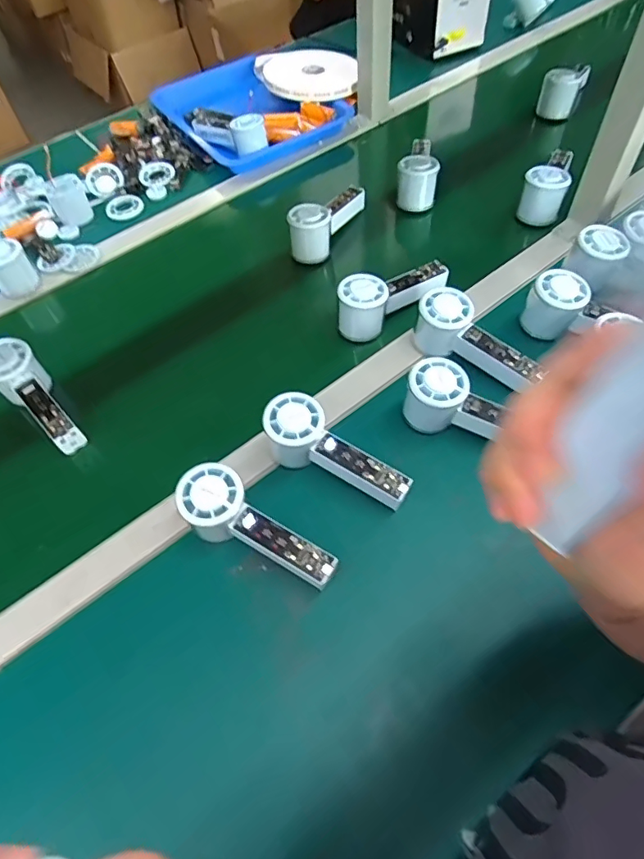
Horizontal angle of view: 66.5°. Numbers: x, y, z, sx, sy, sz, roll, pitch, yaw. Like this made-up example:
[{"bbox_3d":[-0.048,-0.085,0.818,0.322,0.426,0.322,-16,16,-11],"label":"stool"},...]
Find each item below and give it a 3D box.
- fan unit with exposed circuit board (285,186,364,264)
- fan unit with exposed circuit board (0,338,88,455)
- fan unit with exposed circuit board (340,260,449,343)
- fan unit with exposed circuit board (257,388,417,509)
[{"bbox_3d":[0.009,-0.300,0.690,0.065,0.063,0.146,23,61,19],"label":"fan unit with exposed circuit board"},{"bbox_3d":[-0.322,-0.036,0.549,0.056,0.070,0.157,-38,61,-19],"label":"fan unit with exposed circuit board"},{"bbox_3d":[0.084,-0.170,0.599,0.155,0.056,0.061,-33,60,-16],"label":"fan unit with exposed circuit board"},{"bbox_3d":[0.013,0.023,0.472,0.150,0.062,0.058,26,63,21],"label":"fan unit with exposed circuit board"}]

